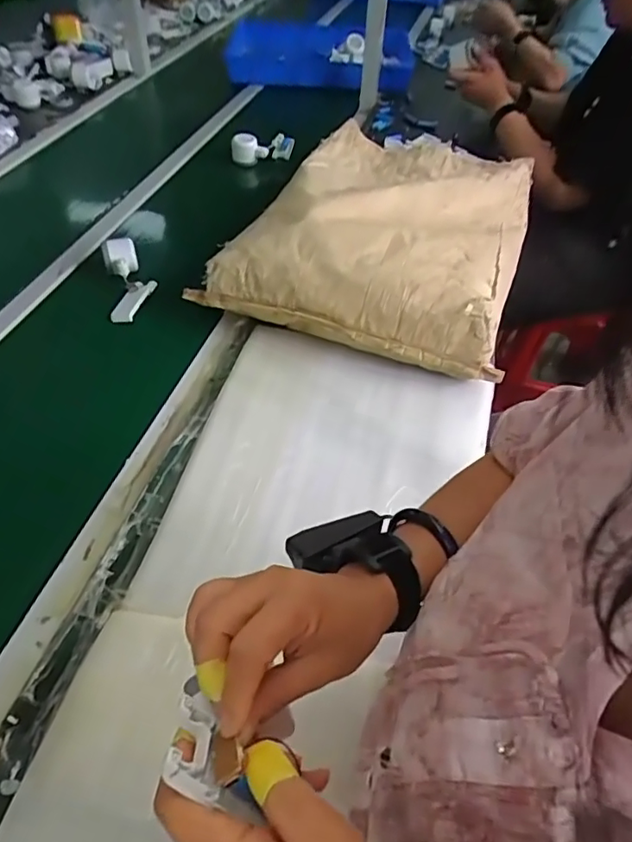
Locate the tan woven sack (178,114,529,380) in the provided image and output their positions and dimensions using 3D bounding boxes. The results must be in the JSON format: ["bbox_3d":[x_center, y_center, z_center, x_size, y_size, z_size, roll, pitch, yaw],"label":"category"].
[{"bbox_3d":[0.148,-0.401,1.055,0.477,0.141,0.724,15,50,9],"label":"tan woven sack"}]

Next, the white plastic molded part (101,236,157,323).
[{"bbox_3d":[-0.315,-0.239,0.943,0.076,0.039,0.169,-11,65,-13],"label":"white plastic molded part"}]

